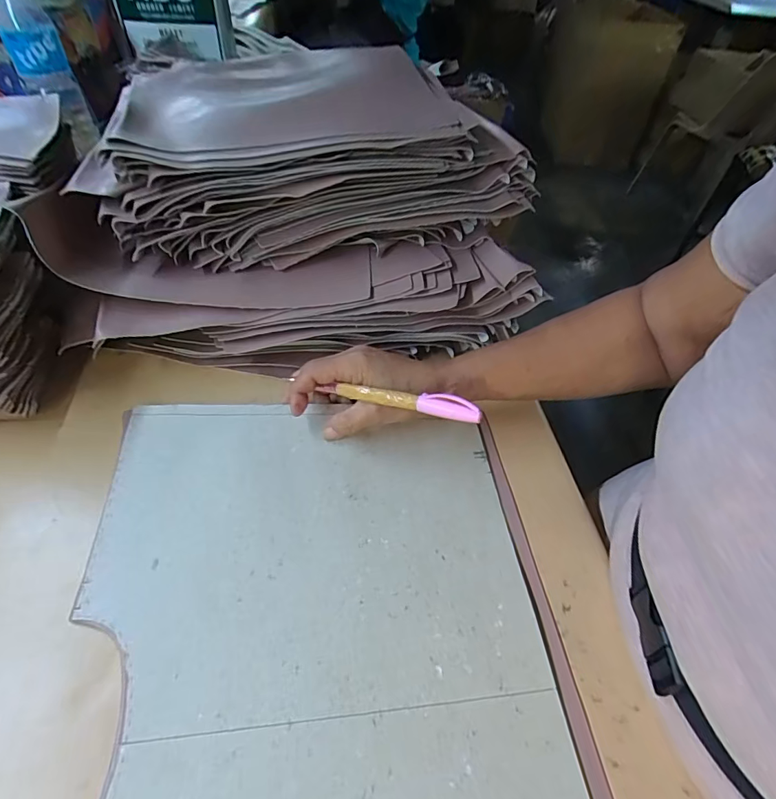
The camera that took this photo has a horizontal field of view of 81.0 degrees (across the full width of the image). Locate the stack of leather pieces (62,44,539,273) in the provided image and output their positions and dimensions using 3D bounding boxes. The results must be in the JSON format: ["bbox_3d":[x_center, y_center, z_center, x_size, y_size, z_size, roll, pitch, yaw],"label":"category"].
[{"bbox_3d":[-0.080,-0.256,0.462,0.389,0.101,0.244,-12,52,-16],"label":"stack of leather pieces"}]

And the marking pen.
[{"bbox_3d":[0.005,-0.001,0.321,0.124,0.013,0.008,10,46,27],"label":"marking pen"}]

